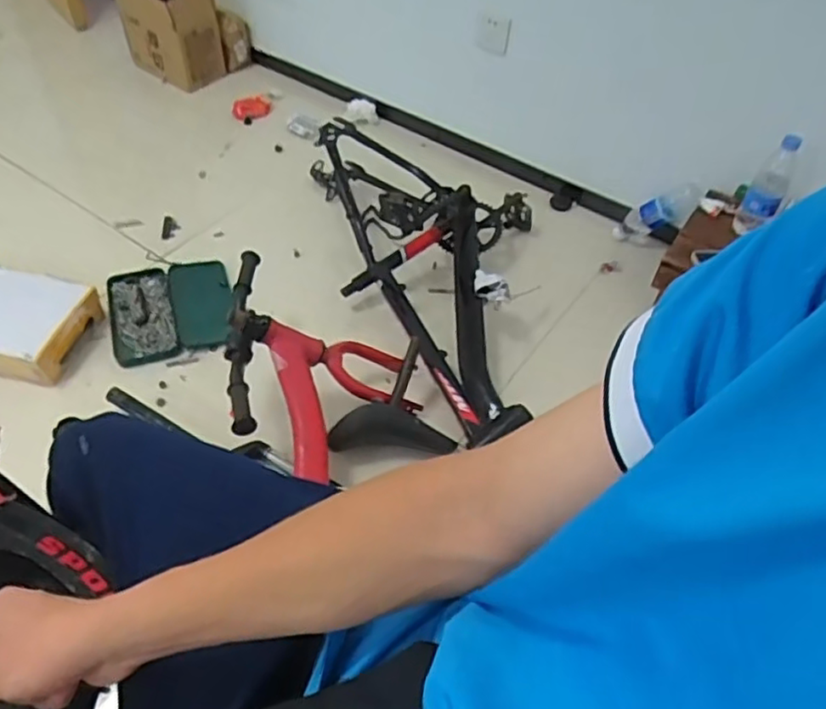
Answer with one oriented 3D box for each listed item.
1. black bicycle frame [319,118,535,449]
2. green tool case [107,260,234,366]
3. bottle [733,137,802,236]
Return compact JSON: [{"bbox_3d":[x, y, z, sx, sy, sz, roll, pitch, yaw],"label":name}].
[{"bbox_3d":[0.005,-0.208,1.348,0.503,0.198,0.694,7,48,2],"label":"black bicycle frame"},{"bbox_3d":[-0.500,-0.092,1.376,0.246,0.051,0.263,-12,51,-14],"label":"green tool case"},{"bbox_3d":[0.699,-0.326,1.298,0.064,0.201,0.068,29,53,20],"label":"bottle"}]

